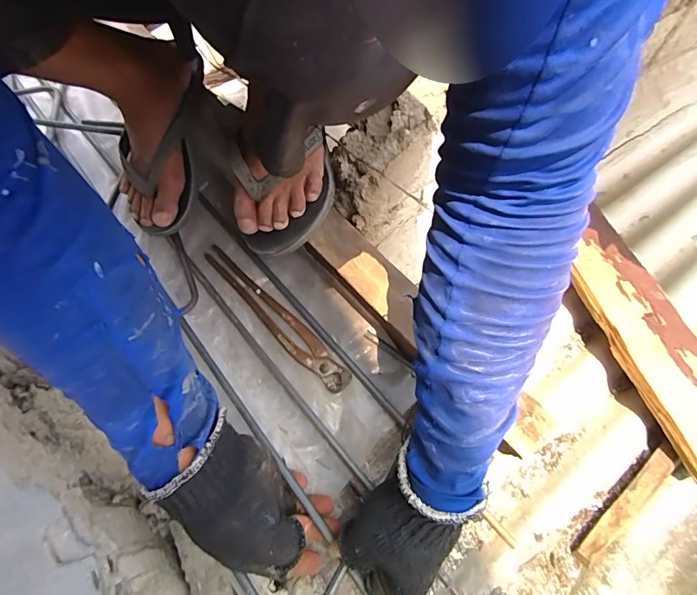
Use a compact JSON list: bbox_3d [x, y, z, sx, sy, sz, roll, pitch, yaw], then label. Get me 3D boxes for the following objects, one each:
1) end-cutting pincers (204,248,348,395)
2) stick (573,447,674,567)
[{"bbox_3d":[-0.087,0.017,0.474,0.033,0.018,0.241,-40,70,-16],"label":"end-cutting pincers"},{"bbox_3d":[0.304,0.228,0.444,0.159,0.021,0.025,-35,69,-14],"label":"stick"}]

